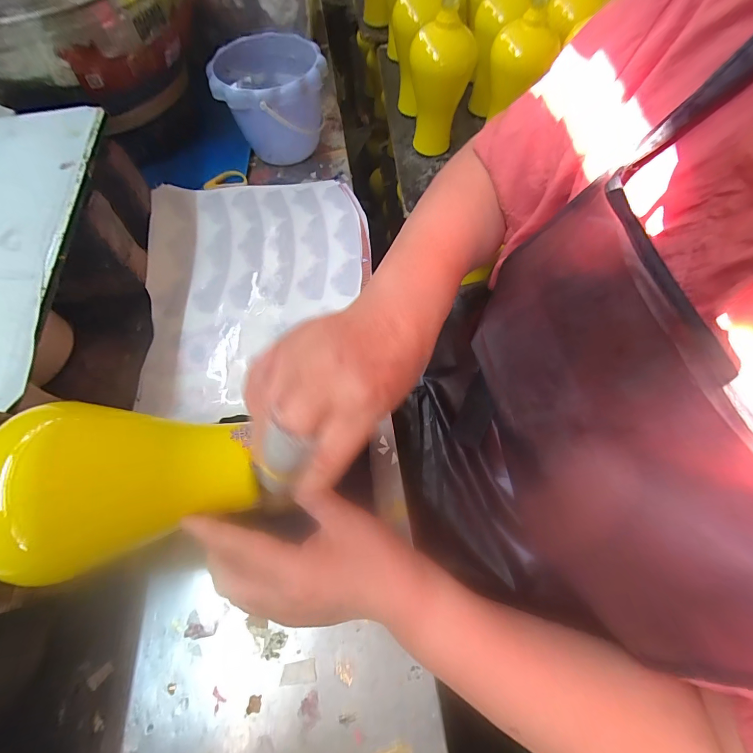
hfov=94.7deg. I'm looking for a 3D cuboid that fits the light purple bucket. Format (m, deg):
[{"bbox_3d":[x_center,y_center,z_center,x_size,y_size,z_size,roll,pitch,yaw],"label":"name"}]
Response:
[{"bbox_3d":[-0.152,-0.404,0.527,0.149,0.121,0.166,-13,65,-7],"label":"light purple bucket"}]

